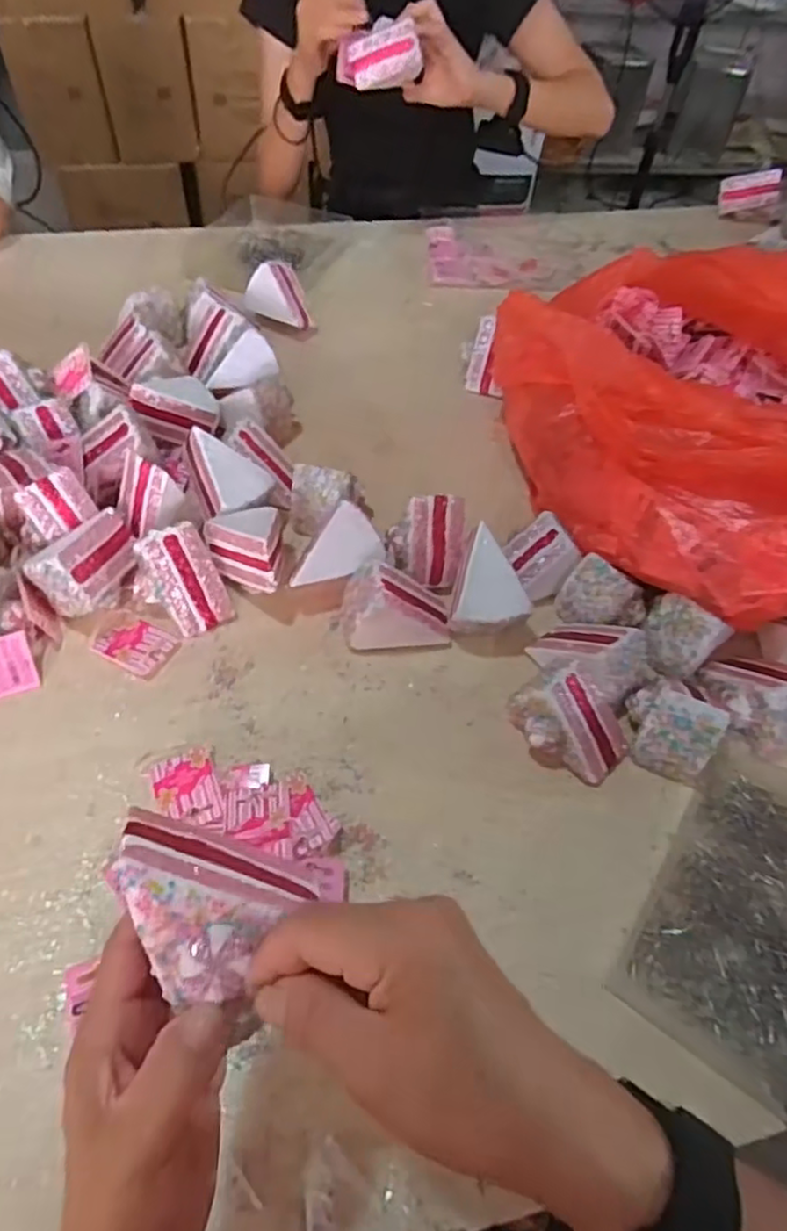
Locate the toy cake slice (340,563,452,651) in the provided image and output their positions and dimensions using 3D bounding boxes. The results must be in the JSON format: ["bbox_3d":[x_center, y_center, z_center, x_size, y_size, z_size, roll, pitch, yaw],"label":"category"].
[{"bbox_3d":[0.003,-0.007,0.607,0.094,0.070,0.068,4,52,-1],"label":"toy cake slice"}]

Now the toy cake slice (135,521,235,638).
[{"bbox_3d":[-0.183,-0.030,0.611,0.063,0.064,0.072,-29,59,-24],"label":"toy cake slice"}]

